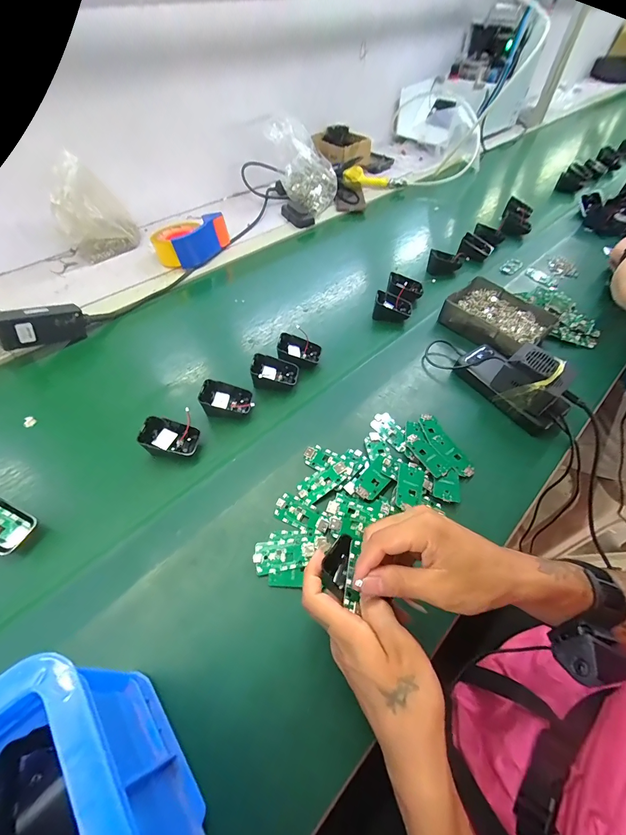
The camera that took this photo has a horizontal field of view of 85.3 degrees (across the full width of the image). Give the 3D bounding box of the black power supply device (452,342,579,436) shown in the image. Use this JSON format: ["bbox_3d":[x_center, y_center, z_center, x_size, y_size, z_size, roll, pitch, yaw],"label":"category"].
[{"bbox_3d":[0.292,-0.063,0.483,0.072,0.082,0.150,-33,60,-23],"label":"black power supply device"}]

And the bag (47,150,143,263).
[{"bbox_3d":[-0.445,-0.416,0.690,0.135,0.162,0.095,-22,56,-16],"label":"bag"}]

